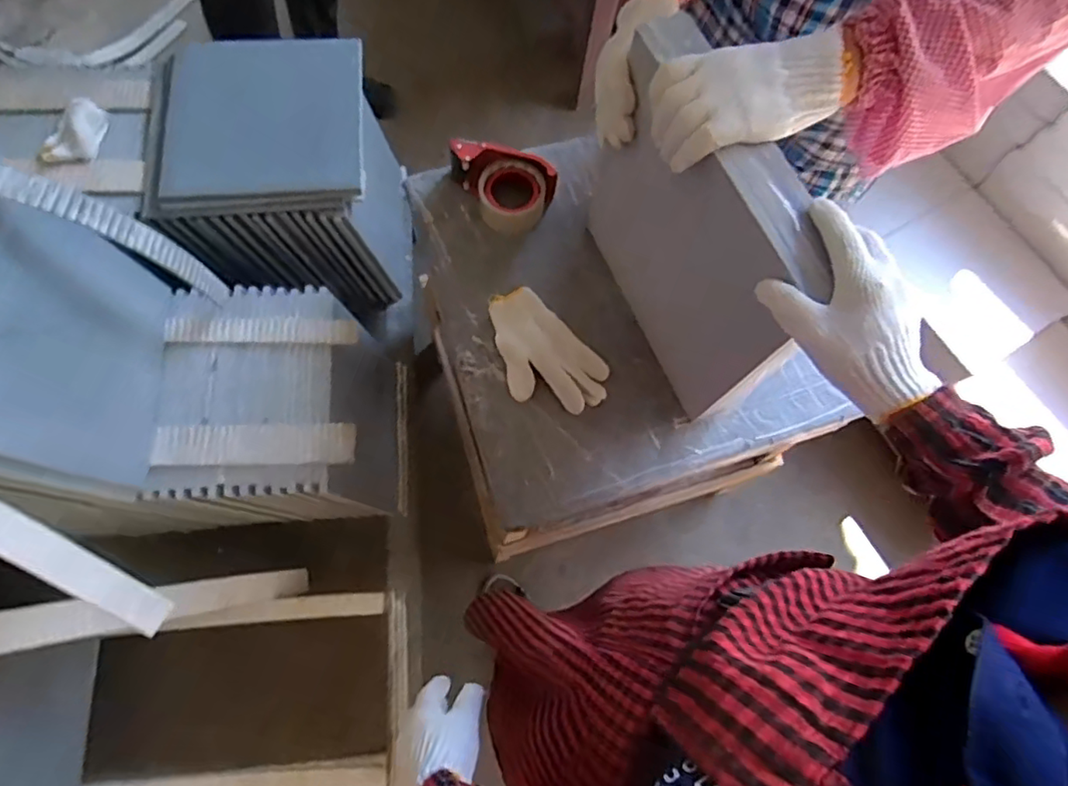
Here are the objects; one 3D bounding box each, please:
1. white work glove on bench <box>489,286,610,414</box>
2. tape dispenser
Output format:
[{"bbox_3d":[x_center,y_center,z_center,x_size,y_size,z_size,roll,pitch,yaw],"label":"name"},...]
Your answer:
[{"bbox_3d":[0.008,-0.047,0.730,0.178,0.031,0.110,43,75,12],"label":"white work glove on bench"},{"bbox_3d":[-0.050,-0.279,0.786,0.143,0.059,0.095,30,73,8],"label":"tape dispenser"}]

